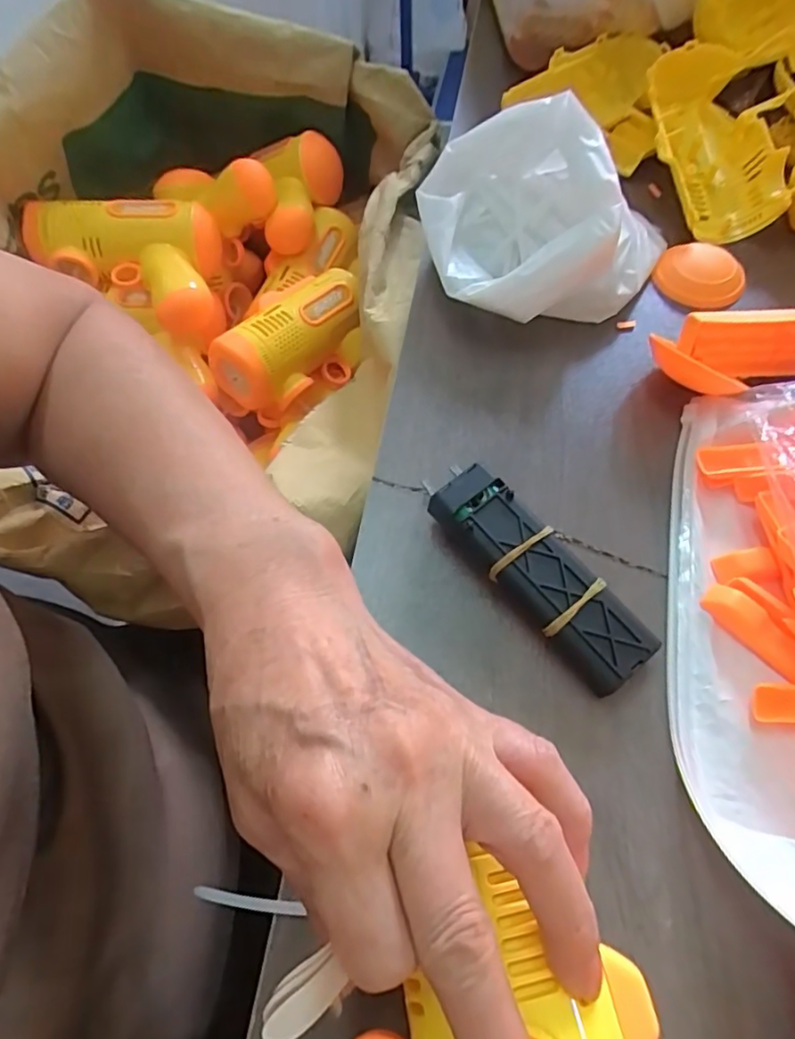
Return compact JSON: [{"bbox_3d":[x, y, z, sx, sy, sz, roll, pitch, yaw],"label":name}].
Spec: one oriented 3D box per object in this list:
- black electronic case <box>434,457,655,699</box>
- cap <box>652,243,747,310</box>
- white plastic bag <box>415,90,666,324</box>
[{"bbox_3d":[0.060,0.025,0.254,0.031,0.026,0.107,-35,66,-17],"label":"black electronic case"},{"bbox_3d":[0.186,-0.151,0.360,0.043,0.014,0.050,-41,67,-20],"label":"cap"},{"bbox_3d":[0.088,-0.171,0.337,0.143,0.073,0.116,-8,61,-4],"label":"white plastic bag"}]

